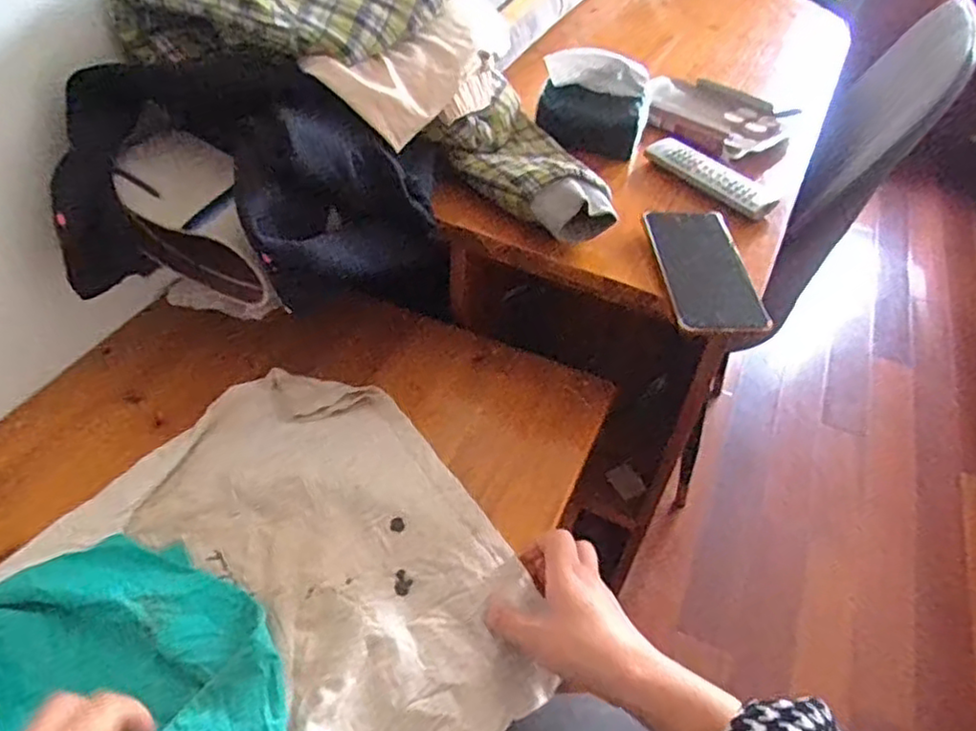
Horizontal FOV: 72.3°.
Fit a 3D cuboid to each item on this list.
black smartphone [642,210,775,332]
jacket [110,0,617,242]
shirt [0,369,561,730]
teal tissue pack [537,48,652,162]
[{"bbox_3d":[0.199,-0.092,0.616,0.082,0.014,0.165,-1,46,-5],"label":"black smartphone"},{"bbox_3d":[-0.075,-0.306,0.666,0.430,0.184,0.266,12,46,7],"label":"jacket"},{"bbox_3d":[-0.169,0.195,0.460,0.366,0.042,0.451,27,50,20],"label":"shirt"},{"bbox_3d":[0.122,-0.299,0.761,0.124,0.084,0.075,12,46,7],"label":"teal tissue pack"}]

